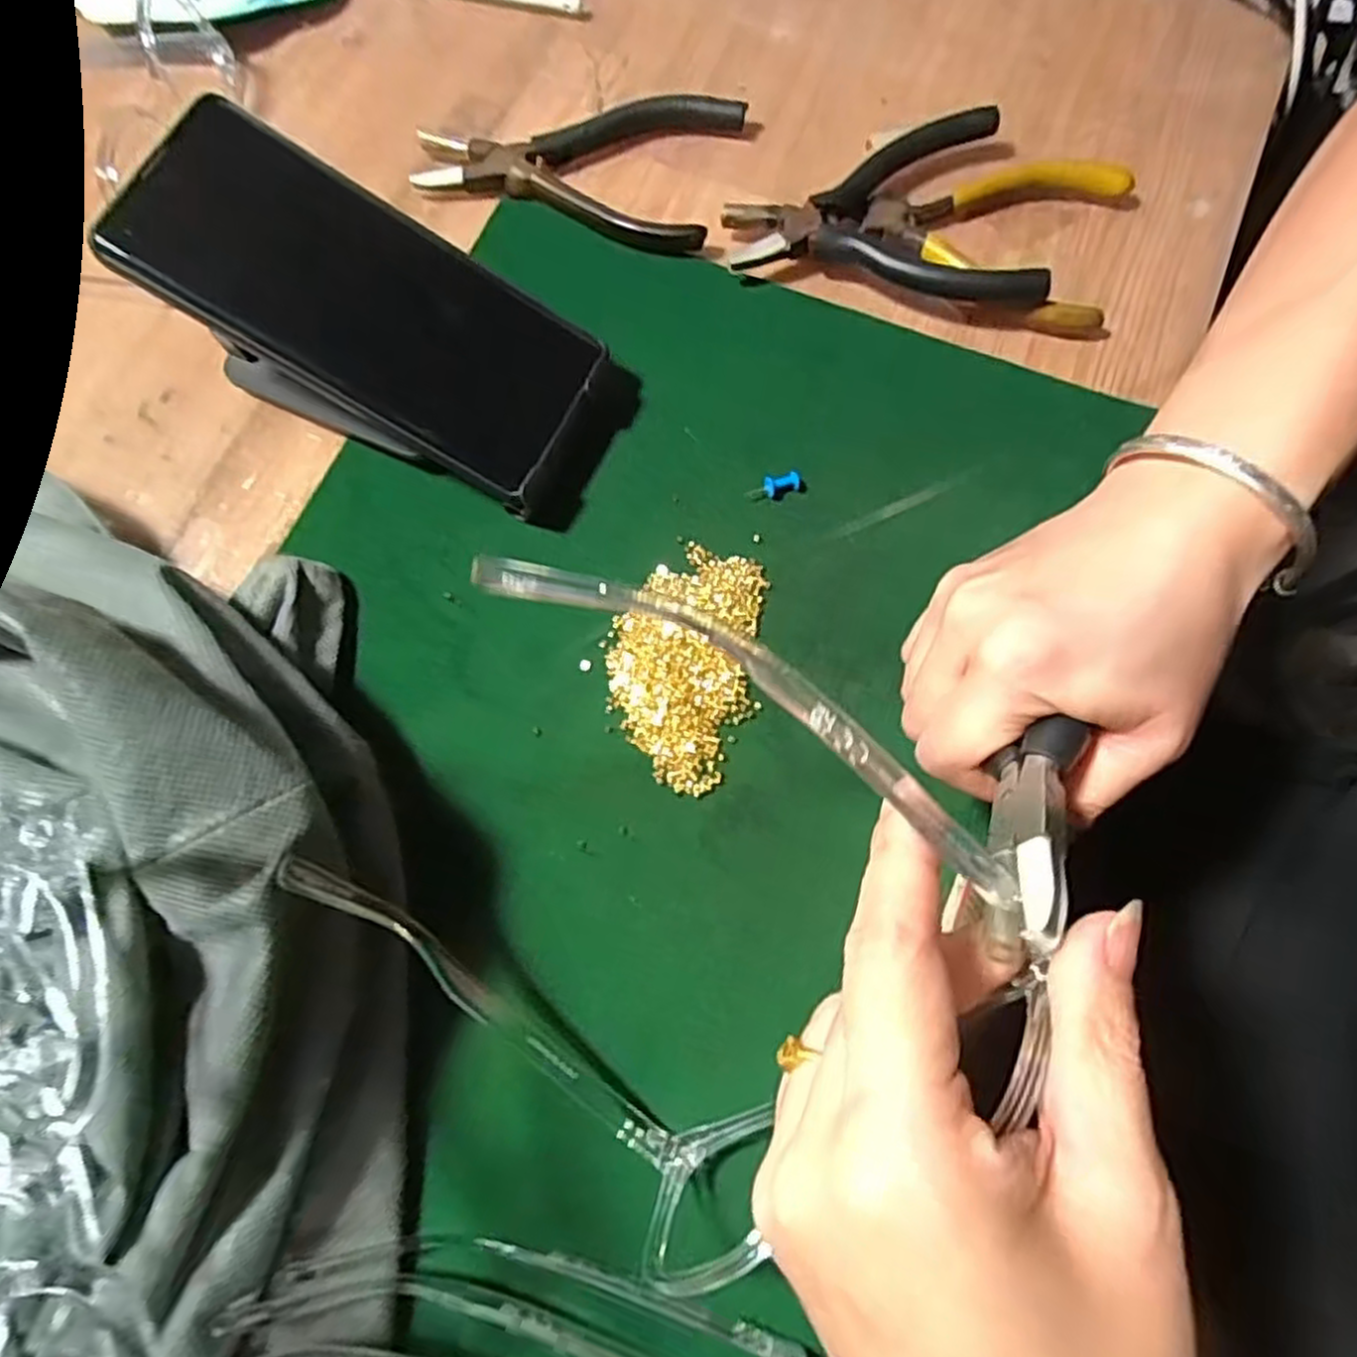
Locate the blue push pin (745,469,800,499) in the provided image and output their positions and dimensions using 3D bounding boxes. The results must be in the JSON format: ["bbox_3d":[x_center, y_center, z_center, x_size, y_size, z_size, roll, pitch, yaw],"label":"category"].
[{"bbox_3d":[0.037,-0.075,0.301,0.022,0.008,0.007,-16,74,-3],"label":"blue push pin"}]

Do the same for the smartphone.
[{"bbox_3d":[-0.113,-0.137,0.280,0.162,0.011,0.076,29,77,-11],"label":"smartphone"}]

